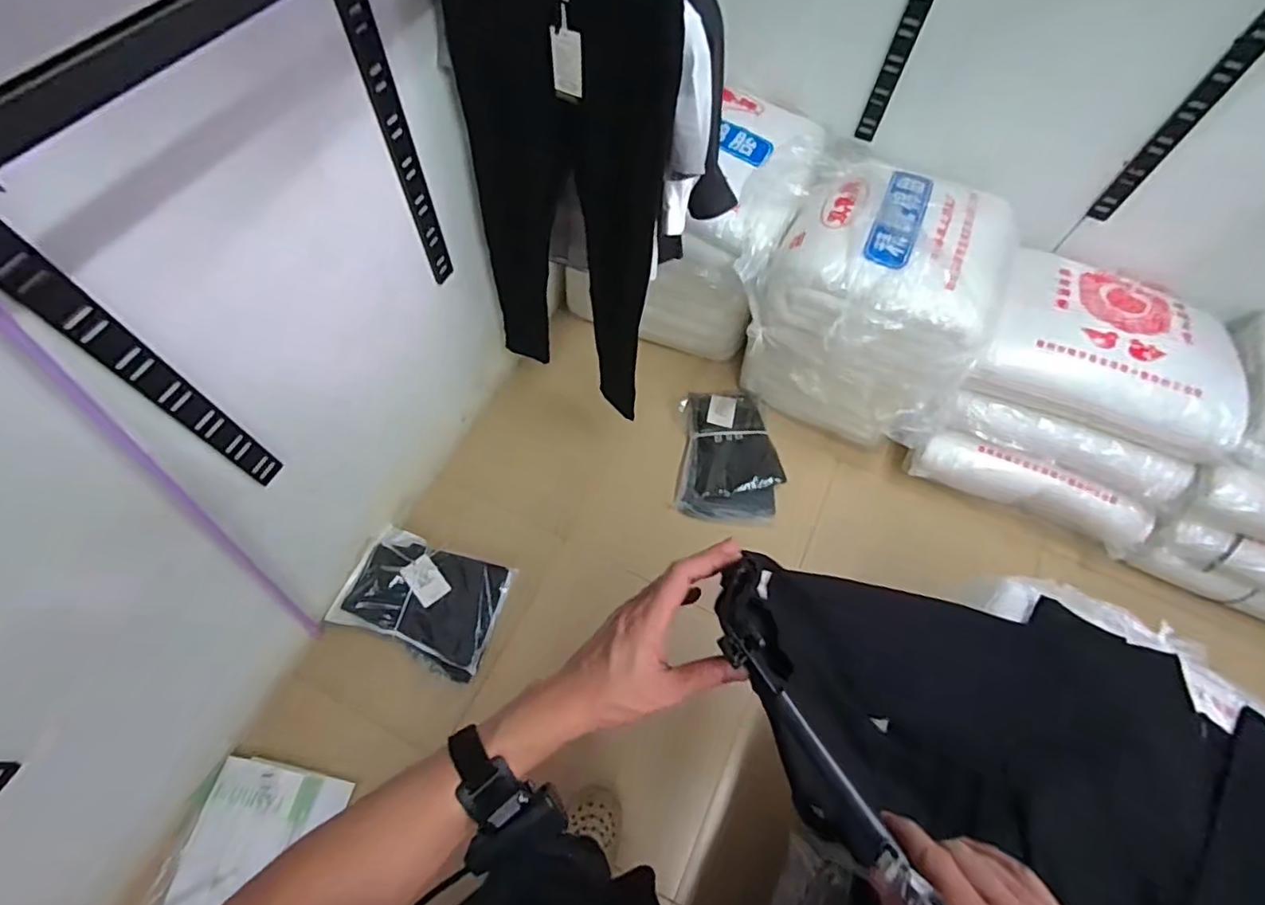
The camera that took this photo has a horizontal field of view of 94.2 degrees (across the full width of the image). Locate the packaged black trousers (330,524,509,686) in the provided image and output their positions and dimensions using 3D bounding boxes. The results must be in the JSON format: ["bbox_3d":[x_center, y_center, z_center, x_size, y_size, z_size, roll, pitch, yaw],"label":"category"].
[{"bbox_3d":[-0.526,0.369,1.482,0.378,0.041,0.276,18,64,6],"label":"packaged black trousers"}]

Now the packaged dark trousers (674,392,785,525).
[{"bbox_3d":[0.282,-0.006,1.705,0.283,0.043,0.410,5,63,0],"label":"packaged dark trousers"}]

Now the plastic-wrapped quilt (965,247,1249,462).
[{"bbox_3d":[1.153,-0.261,1.432,0.585,0.170,0.412,25,65,9],"label":"plastic-wrapped quilt"}]

